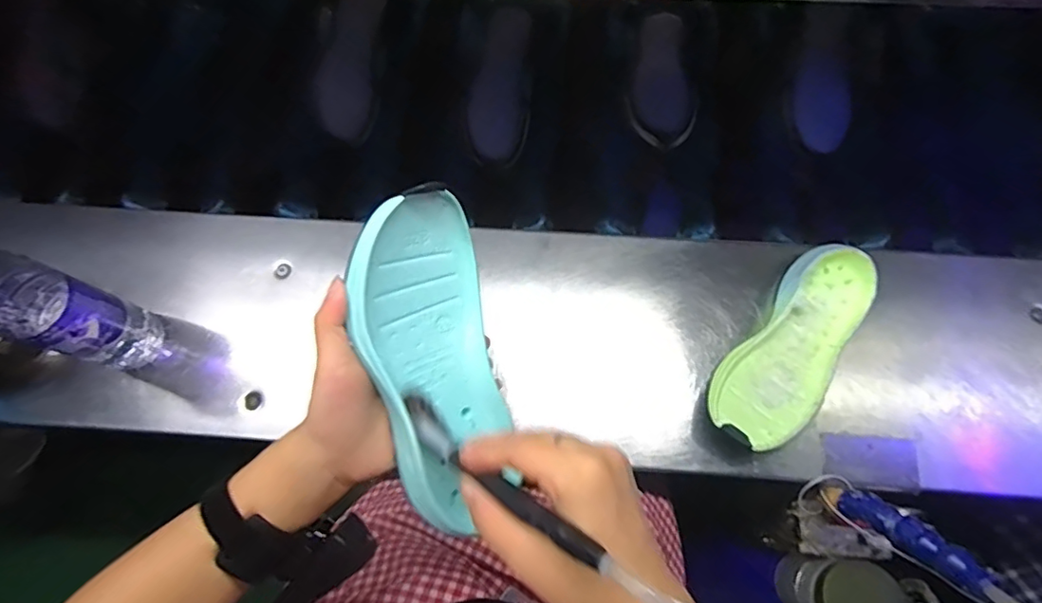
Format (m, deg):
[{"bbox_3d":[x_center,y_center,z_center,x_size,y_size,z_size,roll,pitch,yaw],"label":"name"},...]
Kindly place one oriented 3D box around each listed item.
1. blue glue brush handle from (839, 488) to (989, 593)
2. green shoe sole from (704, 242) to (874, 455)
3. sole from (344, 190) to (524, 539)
[{"bbox_3d":[0.294,0.177,0.432,0.023,0.127,0.021,-26,101,-6],"label":"blue glue brush handle"},{"bbox_3d":[0.259,0.046,0.535,0.089,0.046,0.214,37,76,14],"label":"green shoe sole"},{"bbox_3d":[-0.060,0.044,0.368,0.085,0.047,0.200,-17,96,-34],"label":"sole"}]

